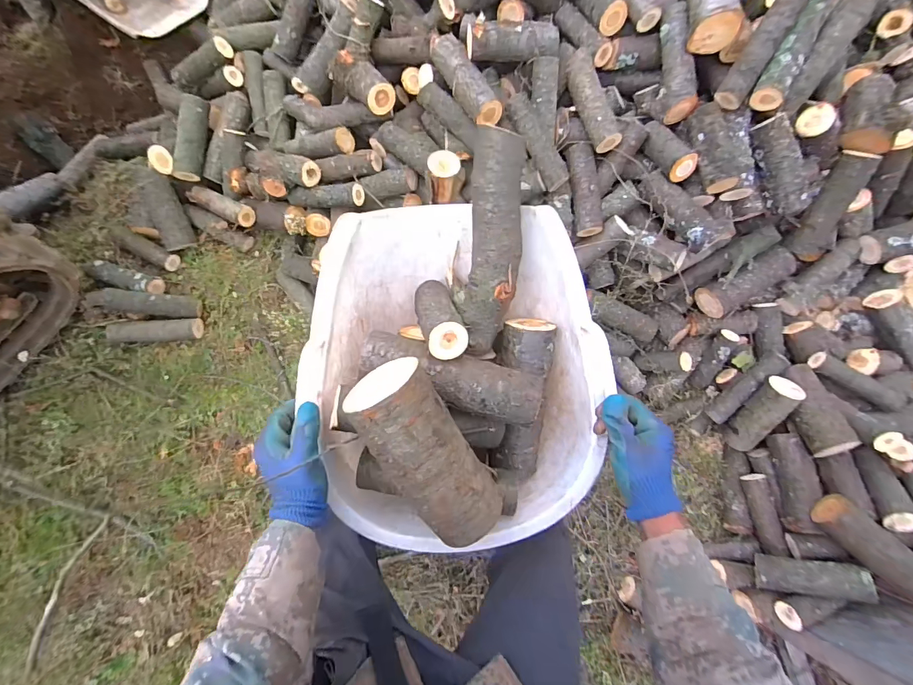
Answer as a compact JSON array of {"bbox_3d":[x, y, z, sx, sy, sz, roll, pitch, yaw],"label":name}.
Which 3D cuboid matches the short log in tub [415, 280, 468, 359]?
[{"bbox_3d":[-0.021,-0.036,0.510,0.057,0.140,0.044,-12,122,-6],"label":"short log in tub"}]

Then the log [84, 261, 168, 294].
[{"bbox_3d":[-0.995,-0.191,1.223,0.212,0.060,0.063,18,85,-4],"label":"log"}]

